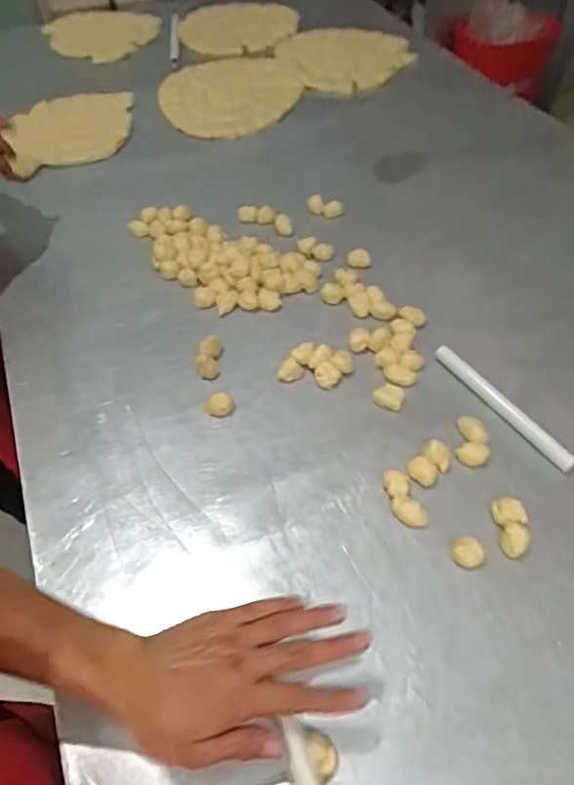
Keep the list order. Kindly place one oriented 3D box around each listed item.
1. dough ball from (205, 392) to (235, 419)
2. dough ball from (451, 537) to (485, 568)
[{"bbox_3d":[-0.084,0.014,0.677,0.034,0.022,0.027,-14,53,-9],"label":"dough ball"},{"bbox_3d":[0.186,0.163,0.556,0.031,0.019,0.029,-1,52,1],"label":"dough ball"}]

